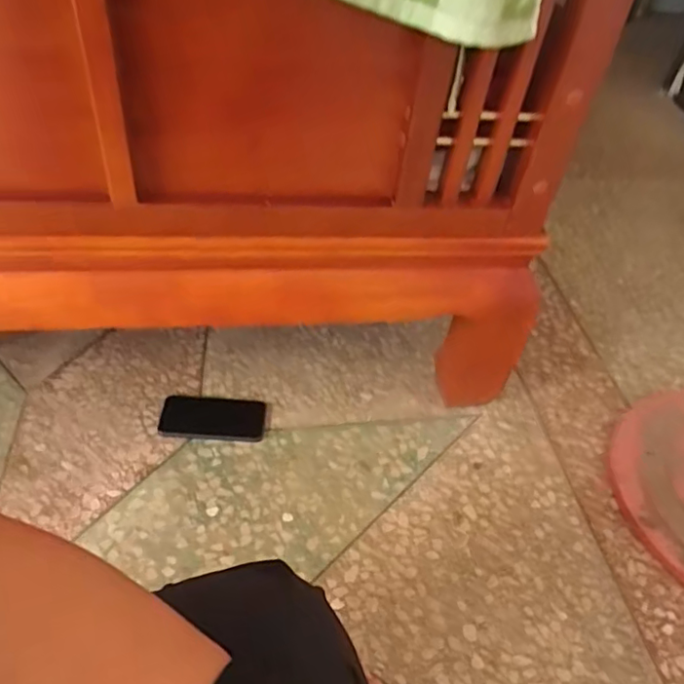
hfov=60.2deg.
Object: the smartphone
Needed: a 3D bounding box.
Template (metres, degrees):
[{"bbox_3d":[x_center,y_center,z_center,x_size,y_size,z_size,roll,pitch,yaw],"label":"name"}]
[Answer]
[{"bbox_3d":[-0.204,0.121,0.938,0.162,0.006,0.079,5,45,-1],"label":"smartphone"}]

